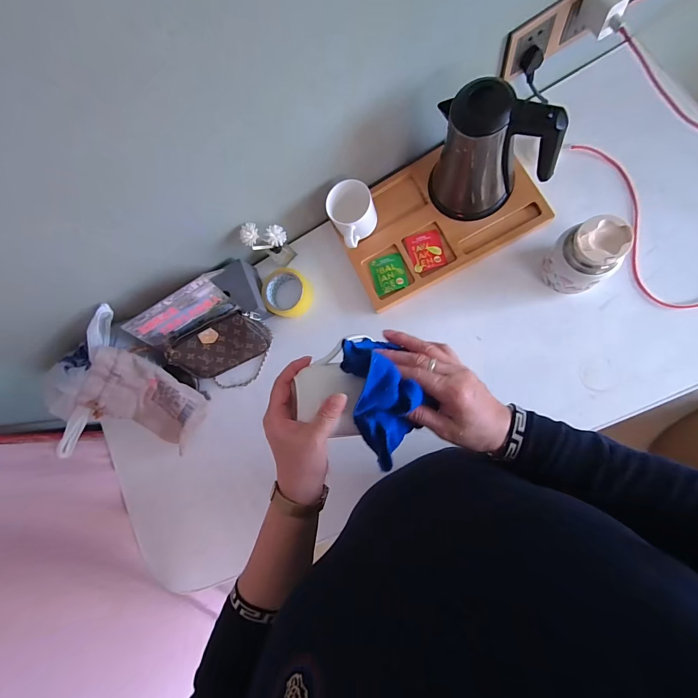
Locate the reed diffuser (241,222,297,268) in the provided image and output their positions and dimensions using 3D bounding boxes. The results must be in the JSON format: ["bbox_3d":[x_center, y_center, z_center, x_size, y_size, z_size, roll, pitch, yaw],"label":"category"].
[{"bbox_3d":[-0.148,-0.204,0.670,0.077,0.124,0.048,-3,83,13],"label":"reed diffuser"}]

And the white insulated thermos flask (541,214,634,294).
[{"bbox_3d":[0.367,-0.144,0.540,0.083,0.130,0.094,-20,80,11],"label":"white insulated thermos flask"}]

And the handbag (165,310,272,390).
[{"bbox_3d":[-0.253,0.002,0.693,0.194,0.050,0.142,-22,124,2],"label":"handbag"}]

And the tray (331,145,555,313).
[{"bbox_3d":[0.163,-0.255,0.651,0.354,0.030,0.239,-27,79,10],"label":"tray"}]

